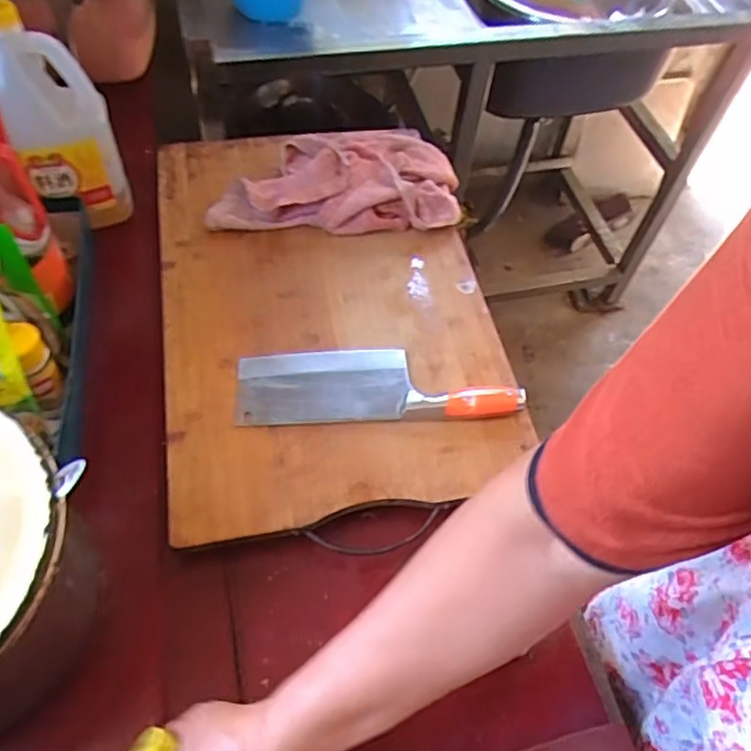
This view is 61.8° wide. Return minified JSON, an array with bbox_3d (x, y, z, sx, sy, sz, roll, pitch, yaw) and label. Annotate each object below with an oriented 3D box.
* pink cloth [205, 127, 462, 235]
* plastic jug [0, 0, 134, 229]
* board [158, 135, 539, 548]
[{"bbox_3d":[-0.045,-0.267,0.813,0.319,0.065,0.190,-1,56,-6],"label":"pink cloth"},{"bbox_3d":[-0.350,-0.280,0.685,0.107,0.234,0.087,-22,61,-19],"label":"plastic jug"},{"bbox_3d":[-0.052,-0.090,0.720,0.367,0.039,0.524,-7,57,-10],"label":"board"}]

